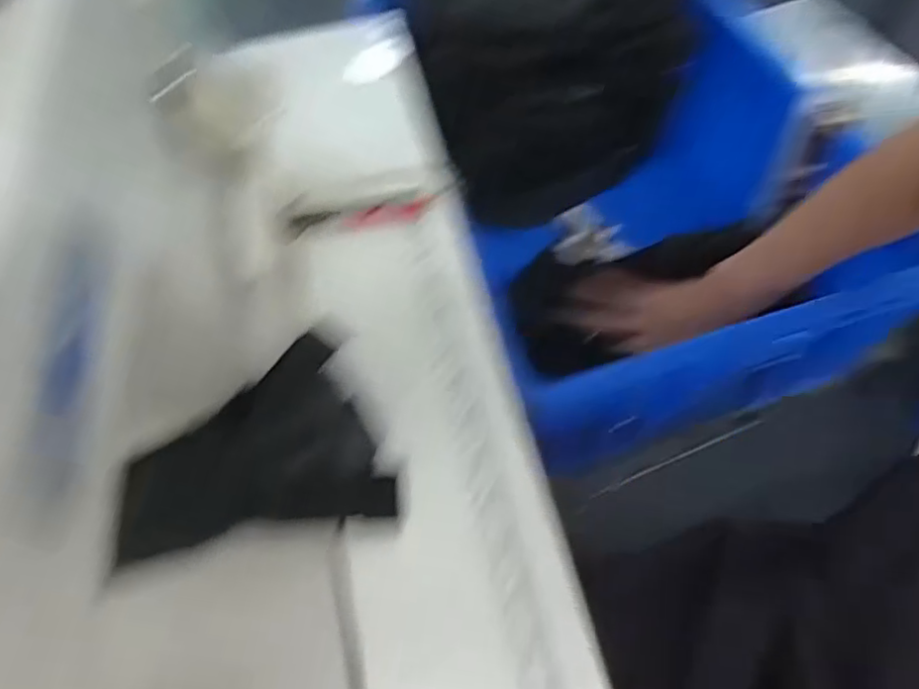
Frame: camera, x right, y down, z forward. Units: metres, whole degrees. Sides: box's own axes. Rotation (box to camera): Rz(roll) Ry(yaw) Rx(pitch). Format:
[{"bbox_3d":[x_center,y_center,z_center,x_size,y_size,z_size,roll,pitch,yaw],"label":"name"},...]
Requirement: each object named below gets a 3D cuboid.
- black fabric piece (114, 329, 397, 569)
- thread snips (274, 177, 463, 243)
[{"bbox_3d":[-0.116,0.053,0.374,0.141,0.006,0.113,-10,59,-3],"label":"black fabric piece"},{"bbox_3d":[-0.062,-0.095,0.456,0.128,0.017,0.030,-15,59,-6],"label":"thread snips"}]

